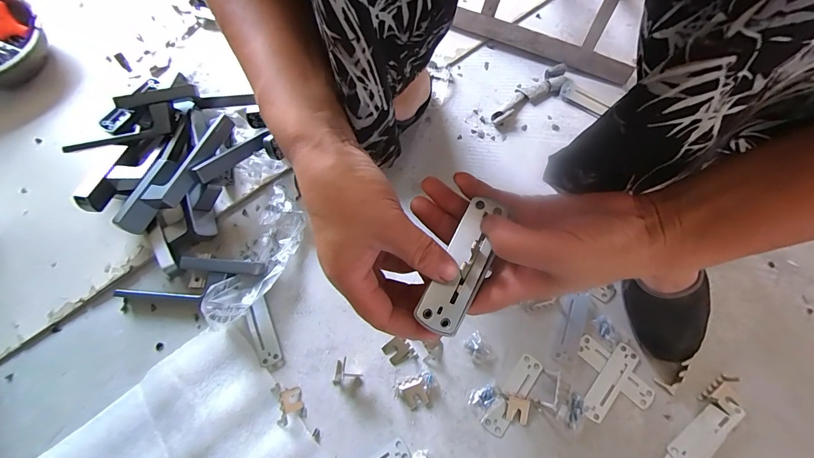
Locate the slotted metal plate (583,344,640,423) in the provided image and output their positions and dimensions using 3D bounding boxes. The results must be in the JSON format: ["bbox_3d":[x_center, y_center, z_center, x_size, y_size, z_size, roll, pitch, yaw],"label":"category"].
[{"bbox_3d":[0.234,0.175,0.411,0.027,0.004,0.094,38,75,14],"label":"slotted metal plate"}]

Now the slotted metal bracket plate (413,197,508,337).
[{"bbox_3d":[0.038,0.023,0.242,0.032,0.005,0.093,21,78,9],"label":"slotted metal bracket plate"}]

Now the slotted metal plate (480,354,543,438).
[{"bbox_3d":[0.121,0.189,0.410,0.028,0.004,0.096,34,75,13],"label":"slotted metal plate"}]

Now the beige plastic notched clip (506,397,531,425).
[{"bbox_3d":[0.124,0.203,0.402,0.024,0.006,0.026,13,71,6],"label":"beige plastic notched clip"}]

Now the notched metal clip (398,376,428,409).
[{"bbox_3d":[0.007,0.188,0.411,0.028,0.007,0.029,-15,70,-4],"label":"notched metal clip"}]

